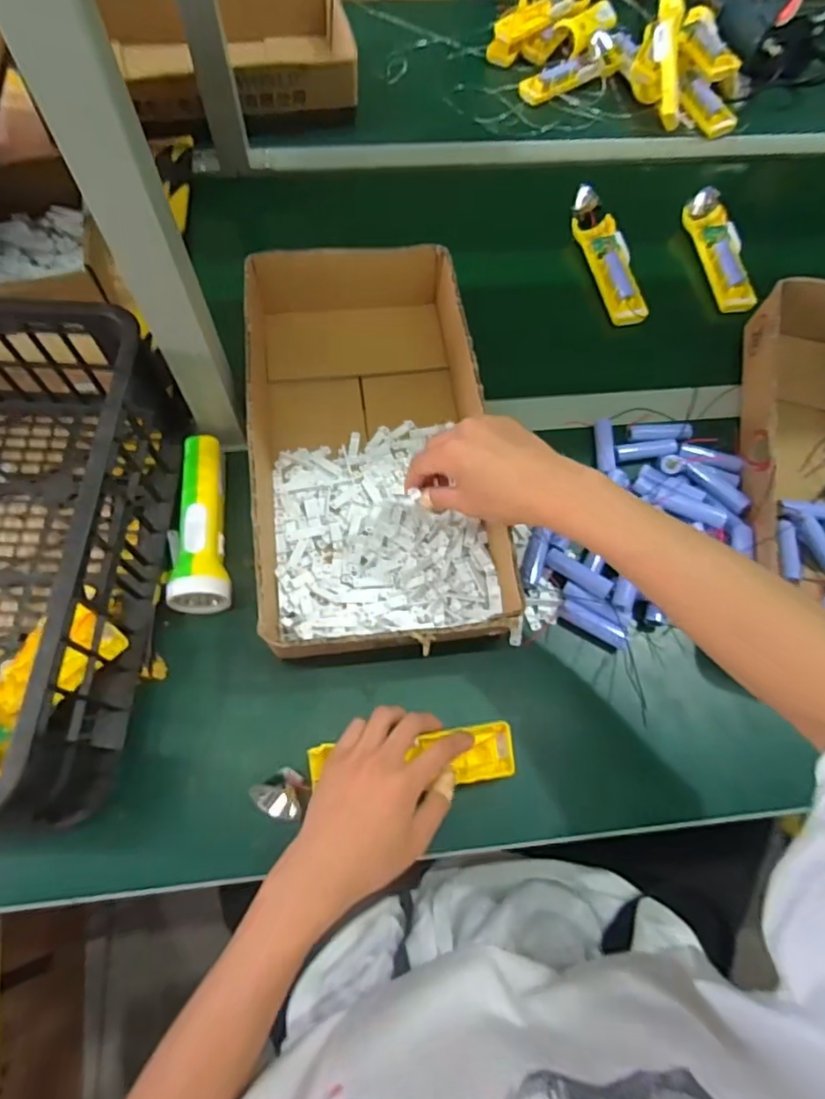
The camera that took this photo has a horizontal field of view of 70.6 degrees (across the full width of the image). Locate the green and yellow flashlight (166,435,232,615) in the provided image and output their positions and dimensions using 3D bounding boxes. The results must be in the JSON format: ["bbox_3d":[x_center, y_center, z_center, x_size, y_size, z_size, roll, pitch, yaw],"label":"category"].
[{"bbox_3d":[-0.200,-0.027,0.544,0.052,0.048,0.171,-8,69,-6],"label":"green and yellow flashlight"}]

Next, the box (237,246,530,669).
[{"bbox_3d":[-0.041,-0.107,0.567,0.218,0.081,0.417,-8,69,-6],"label":"box"}]

